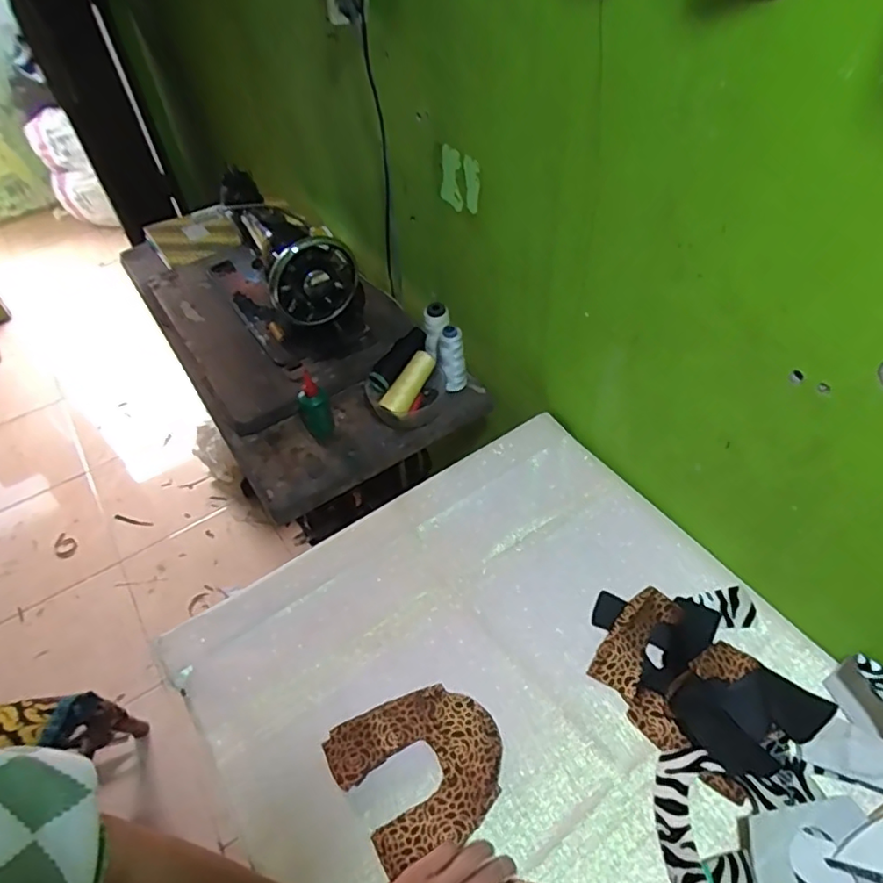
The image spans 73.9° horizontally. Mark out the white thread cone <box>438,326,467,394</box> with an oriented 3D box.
[{"bbox_3d":[0.018,-0.125,0.923,0.042,0.123,0.033,-2,48,2],"label":"white thread cone"}]

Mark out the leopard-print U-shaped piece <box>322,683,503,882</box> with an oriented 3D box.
[{"bbox_3d":[-0.020,0.327,0.600,0.161,0.019,0.143,-25,52,-17],"label":"leopard-print U-shaped piece"}]

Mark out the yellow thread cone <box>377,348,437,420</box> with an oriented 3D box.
[{"bbox_3d":[-0.048,-0.088,0.903,0.035,0.036,0.113,26,69,22],"label":"yellow thread cone"}]

